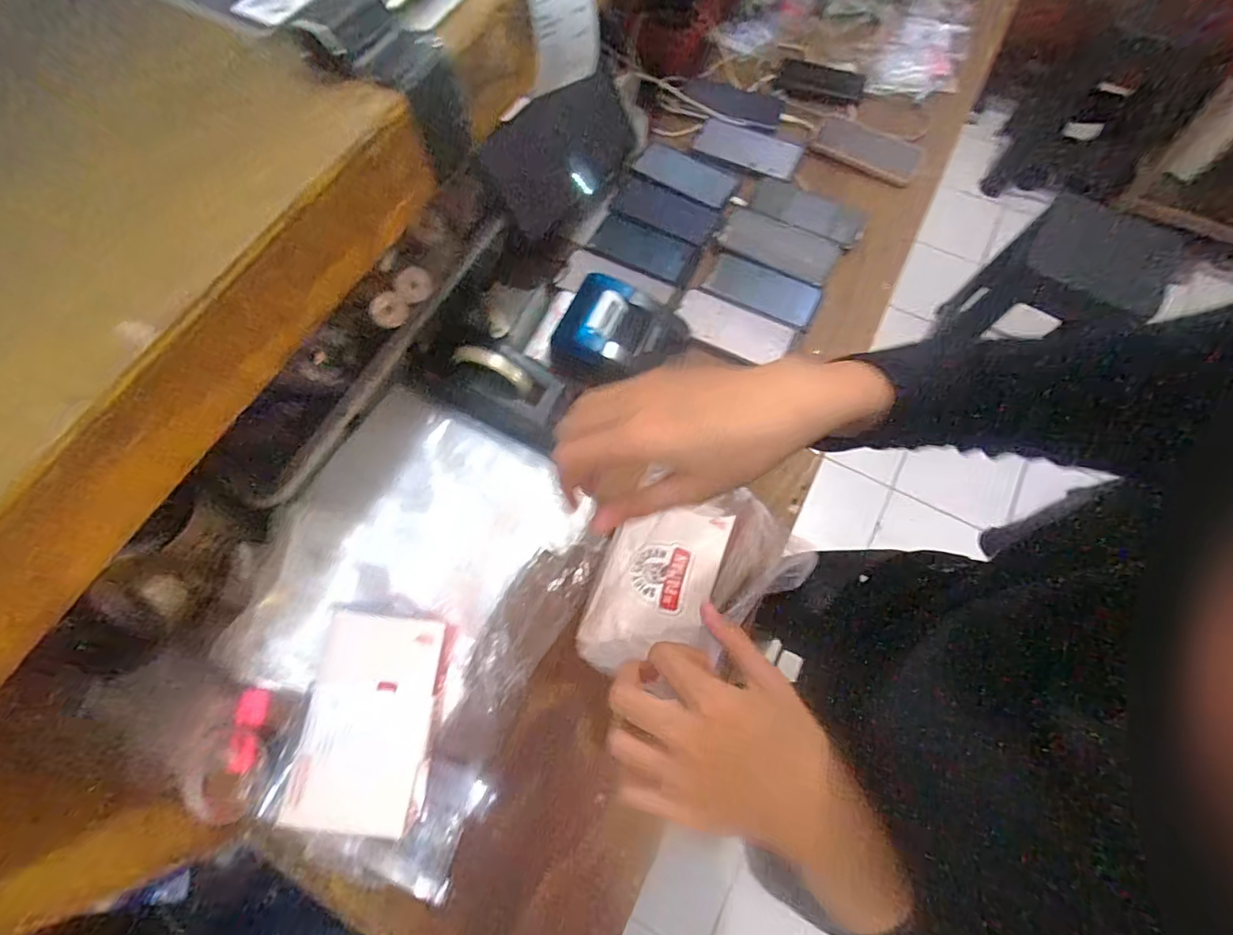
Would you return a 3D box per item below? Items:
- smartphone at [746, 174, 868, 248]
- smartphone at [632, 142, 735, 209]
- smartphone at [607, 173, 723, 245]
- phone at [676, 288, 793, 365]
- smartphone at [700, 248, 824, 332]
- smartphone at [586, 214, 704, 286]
[{"bbox_3d":[0.298,-0.400,0.811,0.177,0.007,0.076,23,71,10],"label":"smartphone"},{"bbox_3d":[0.114,-0.469,0.820,0.150,0.011,0.080,24,71,11],"label":"smartphone"},{"bbox_3d":[0.077,-0.395,0.791,0.161,0.006,0.085,28,72,12],"label":"smartphone"},{"bbox_3d":[0.159,-0.195,0.724,0.159,0.007,0.076,26,72,11],"label":"phone"},{"bbox_3d":[0.210,-0.257,0.749,0.157,0.013,0.088,27,72,12],"label":"smartphone"},{"bbox_3d":[0.041,-0.333,0.777,0.154,0.008,0.086,27,72,11],"label":"smartphone"}]

